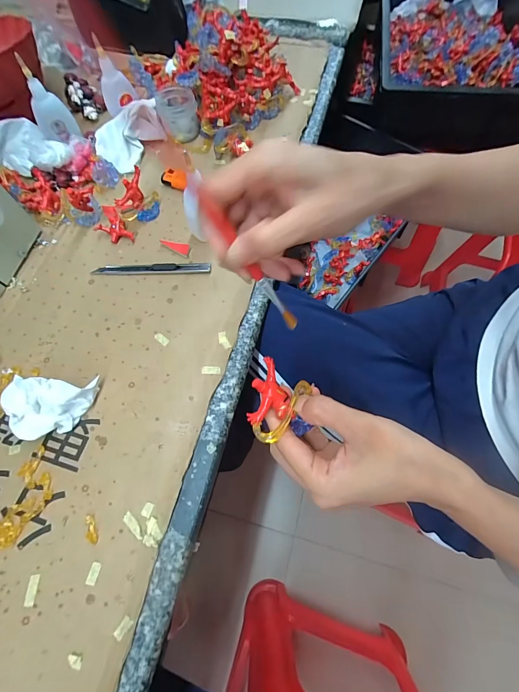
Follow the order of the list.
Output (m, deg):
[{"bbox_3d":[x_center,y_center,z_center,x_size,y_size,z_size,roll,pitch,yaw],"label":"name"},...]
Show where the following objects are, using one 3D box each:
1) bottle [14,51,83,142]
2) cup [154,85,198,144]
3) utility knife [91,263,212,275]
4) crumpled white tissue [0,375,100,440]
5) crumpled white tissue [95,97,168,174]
[{"bbox_3d":[-0.277,-0.312,0.418,0.045,0.095,0.022,-28,70,-10],"label":"bottle"},{"bbox_3d":[-0.111,-0.320,0.442,0.051,0.046,0.062,-16,68,-5],"label":"cup"},{"bbox_3d":[-0.125,-0.089,0.370,0.139,0.010,0.012,1,68,2],"label":"utility knife"},{"bbox_3d":[-0.199,0.057,0.301,0.080,0.034,0.058,-2,68,1],"label":"crumpled white tissue"},{"bbox_3d":[-0.178,-0.292,0.437,0.078,0.040,0.104,39,74,15],"label":"crumpled white tissue"}]

